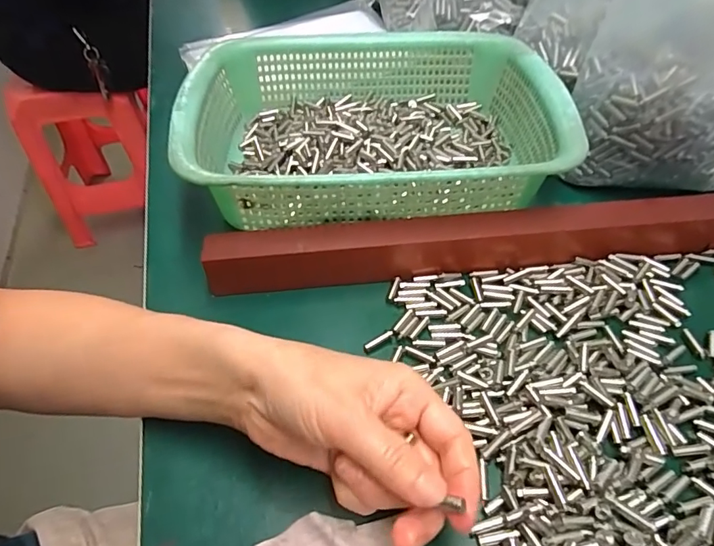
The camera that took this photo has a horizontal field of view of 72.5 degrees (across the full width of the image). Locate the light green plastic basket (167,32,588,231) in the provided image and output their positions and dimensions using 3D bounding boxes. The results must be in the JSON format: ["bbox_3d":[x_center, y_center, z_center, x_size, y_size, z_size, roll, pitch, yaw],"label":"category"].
[{"bbox_3d":[0.014,-0.127,0.411,0.293,0.093,0.224,-3,48,1],"label":"light green plastic basket"}]

